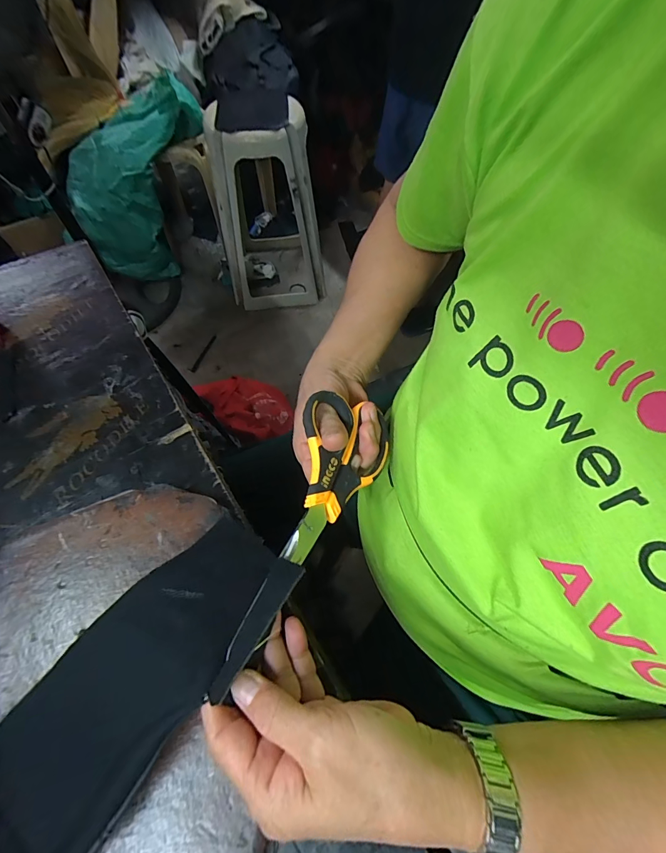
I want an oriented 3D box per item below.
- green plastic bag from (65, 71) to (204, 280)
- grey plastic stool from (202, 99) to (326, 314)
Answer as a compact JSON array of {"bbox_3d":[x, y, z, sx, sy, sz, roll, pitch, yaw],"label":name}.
[{"bbox_3d":[-0.722,-0.854,1.340,0.486,0.530,0.394,-38,67,-19],"label":"green plastic bag"},{"bbox_3d":[-0.213,-0.763,1.291,0.327,0.579,0.391,-2,61,-1],"label":"grey plastic stool"}]

